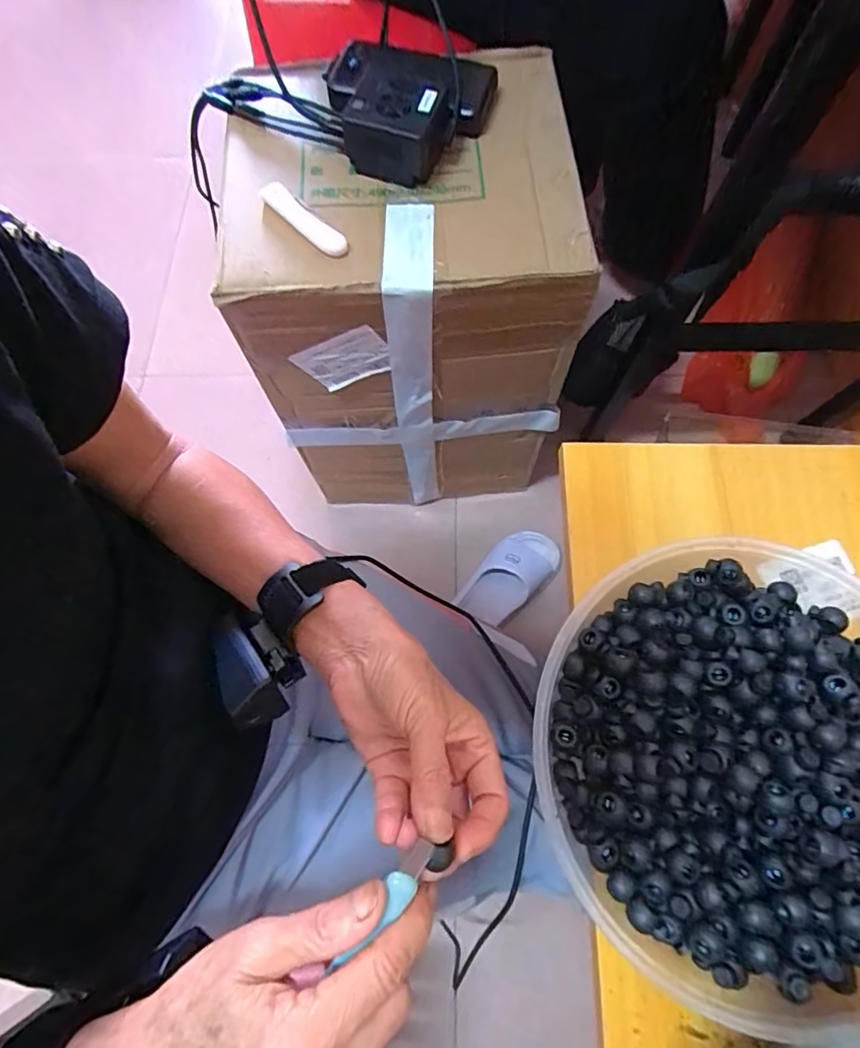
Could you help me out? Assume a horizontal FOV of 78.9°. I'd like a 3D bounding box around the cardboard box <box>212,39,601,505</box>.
[{"bbox_3d":[-0.024,-0.233,0.688,0.336,0.473,0.234,-10,71,-1],"label":"cardboard box"}]

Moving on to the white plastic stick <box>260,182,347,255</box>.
[{"bbox_3d":[-0.111,-0.270,0.462,0.094,0.013,0.021,38,77,14],"label":"white plastic stick"}]

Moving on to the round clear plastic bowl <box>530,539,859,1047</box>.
[{"bbox_3d":[0.174,0.123,0.284,0.225,0.053,0.224,-1,71,2],"label":"round clear plastic bowl"}]

